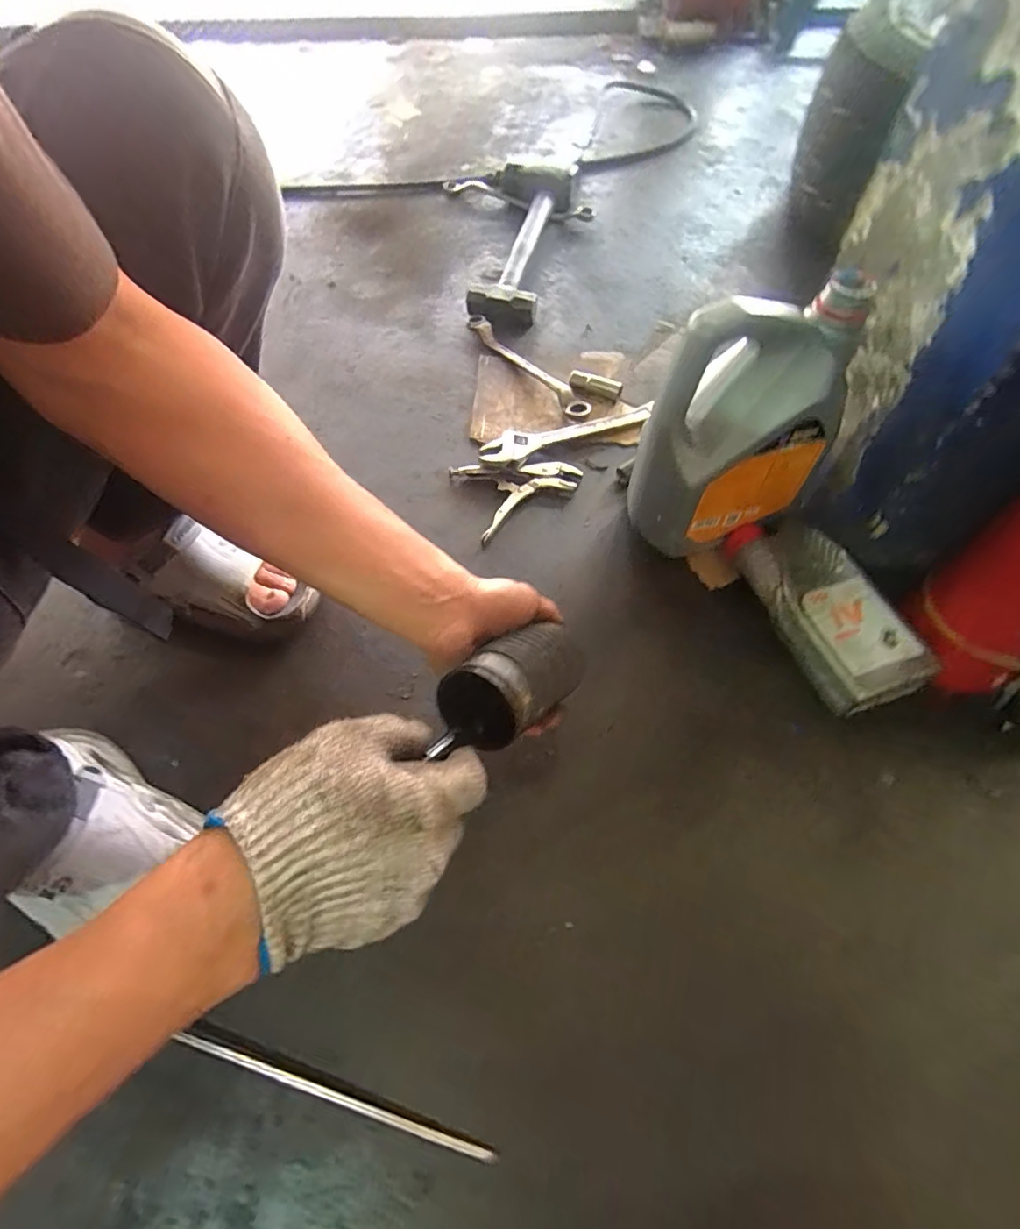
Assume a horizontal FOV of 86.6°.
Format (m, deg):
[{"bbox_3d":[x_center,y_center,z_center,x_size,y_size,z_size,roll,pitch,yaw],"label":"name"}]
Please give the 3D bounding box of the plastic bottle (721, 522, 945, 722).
[{"bbox_3d":[0.338,-0.011,0.594,0.106,0.056,0.231,-17,61,-7],"label":"plastic bottle"}]

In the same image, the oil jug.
[{"bbox_3d":[0.233,-0.181,0.573,0.186,0.274,0.094,-14,61,-5],"label":"oil jug"}]

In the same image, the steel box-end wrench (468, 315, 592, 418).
[{"bbox_3d":[0.024,-0.392,0.846,0.028,0.022,0.290,-33,64,-15],"label":"steel box-end wrench"}]

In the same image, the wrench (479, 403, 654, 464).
[{"bbox_3d":[0.081,-0.261,0.769,0.257,0.021,0.058,-22,62,-10],"label":"wrench"}]

